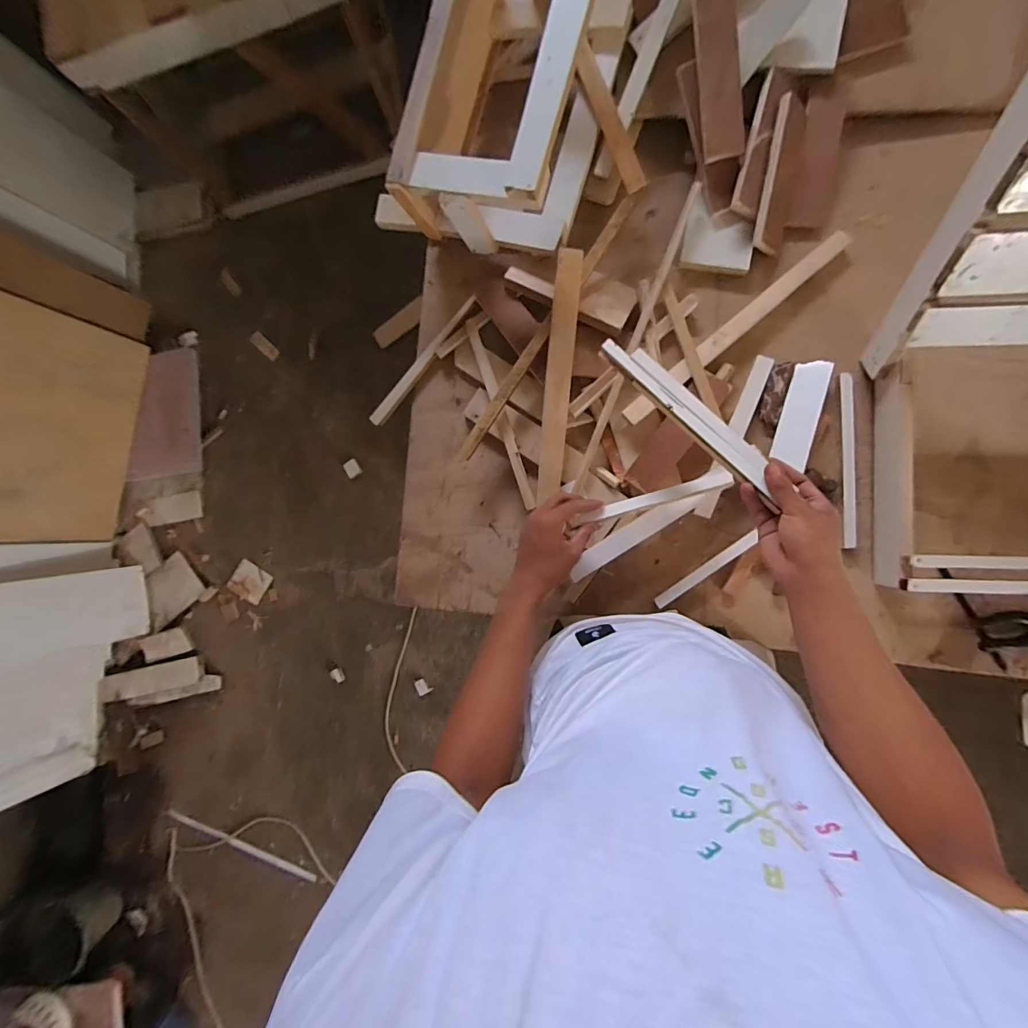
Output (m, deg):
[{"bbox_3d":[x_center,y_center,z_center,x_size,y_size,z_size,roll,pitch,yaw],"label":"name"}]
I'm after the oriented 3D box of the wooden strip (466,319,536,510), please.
[{"bbox_3d":[-0.021,-0.159,0.678,0.019,0.015,0.311,-18,85,6],"label":"wooden strip"}]

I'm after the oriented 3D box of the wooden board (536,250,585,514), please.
[{"bbox_3d":[0.068,-0.204,0.645,0.037,0.013,0.353,6,97,6],"label":"wooden board"}]

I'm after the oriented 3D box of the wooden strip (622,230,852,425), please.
[{"bbox_3d":[0.328,-0.274,0.640,0.406,0.017,0.031,-40,83,4],"label":"wooden strip"}]

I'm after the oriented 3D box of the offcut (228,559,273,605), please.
[{"bbox_3d":[-0.965,0.250,1.588,0.137,0.025,0.123,33,92,8],"label":"offcut"}]

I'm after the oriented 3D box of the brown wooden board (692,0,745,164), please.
[{"bbox_3d":[0.287,-0.604,0.601,0.055,0.017,0.187,-8,110,16],"label":"brown wooden board"}]

